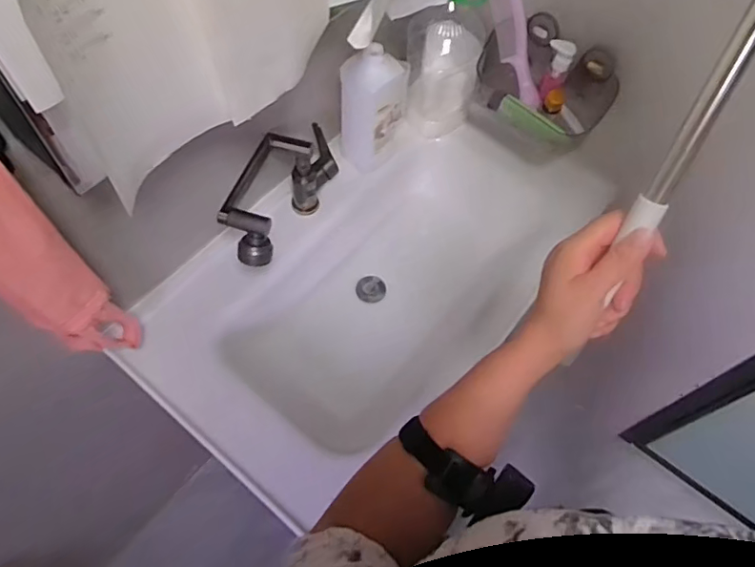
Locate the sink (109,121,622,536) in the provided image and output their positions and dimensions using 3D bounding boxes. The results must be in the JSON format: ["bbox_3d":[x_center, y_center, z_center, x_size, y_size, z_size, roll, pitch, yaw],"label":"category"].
[{"bbox_3d":[-0.019,-0.005,0.979,0.376,0.207,0.754,37,65,16],"label":"sink"}]

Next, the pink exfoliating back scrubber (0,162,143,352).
[{"bbox_3d":[-0.362,0.004,0.618,0.057,0.366,0.086,40,65,17],"label":"pink exfoliating back scrubber"}]

